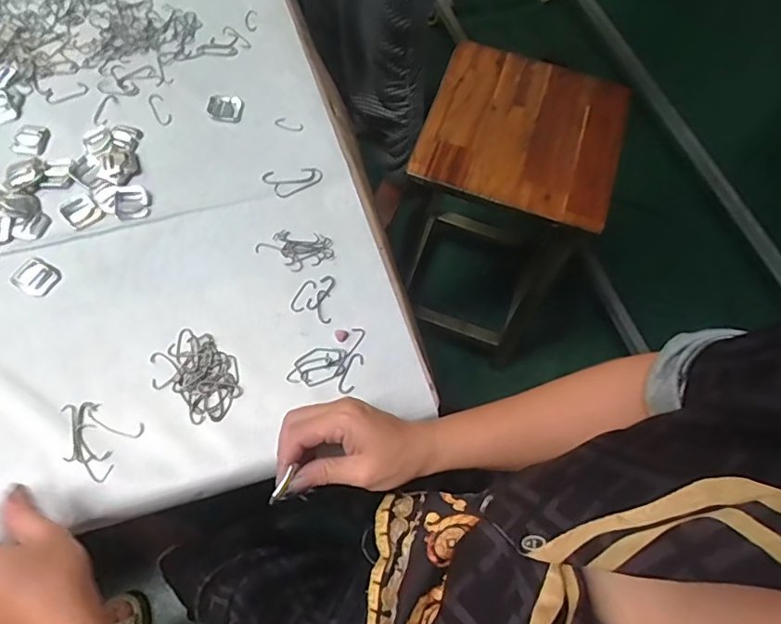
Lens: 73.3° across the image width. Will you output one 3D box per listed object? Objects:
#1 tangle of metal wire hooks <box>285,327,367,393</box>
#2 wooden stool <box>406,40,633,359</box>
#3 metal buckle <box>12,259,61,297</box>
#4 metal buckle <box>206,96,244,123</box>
[{"bbox_3d":[-0.053,0.039,0.465,0.056,0.004,0.063,17,67,4],"label":"tangle of metal wire hooks"},{"bbox_3d":[0.203,-0.167,1.038,0.312,0.559,0.277,20,63,7],"label":"wooden stool"},{"bbox_3d":[-0.324,-0.032,0.478,0.036,0.004,0.031,31,69,9],"label":"metal buckle"},{"bbox_3d":[-0.177,-0.220,0.566,0.035,0.009,0.031,6,67,-1],"label":"metal buckle"}]

